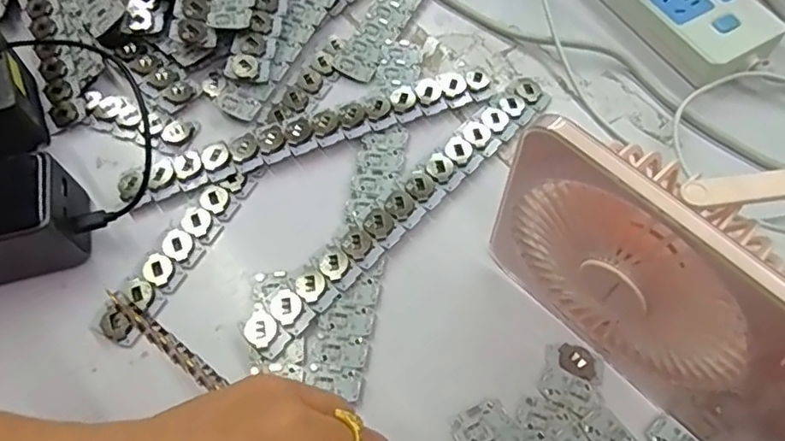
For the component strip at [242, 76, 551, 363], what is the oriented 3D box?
[{"bbox_3d":[0.012,-0.011,0.361,0.245,0.008,0.026,-42,69,-19],"label":"component strip"}]

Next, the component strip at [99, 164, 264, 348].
[{"bbox_3d":[-0.125,0.016,0.355,0.025,0.009,0.130,27,66,14],"label":"component strip"}]

